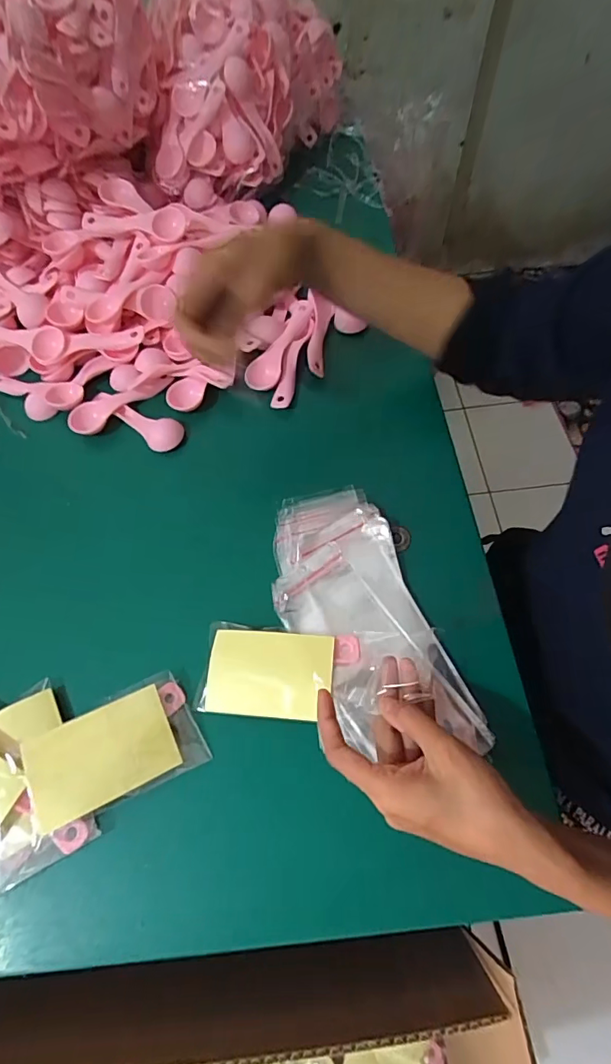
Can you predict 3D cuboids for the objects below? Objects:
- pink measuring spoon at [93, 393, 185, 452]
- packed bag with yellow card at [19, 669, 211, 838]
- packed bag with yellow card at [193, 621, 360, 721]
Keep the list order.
[{"bbox_3d":[-0.167,-0.114,0.462,0.104,0.011,0.033,32,70,16],"label":"pink measuring spoon"},{"bbox_3d":[-0.132,0.151,0.324,0.108,0.008,0.066,-19,69,-24],"label":"packed bag with yellow card"},{"bbox_3d":[-0.020,0.103,0.344,0.112,0.012,0.063,4,65,5],"label":"packed bag with yellow card"}]

